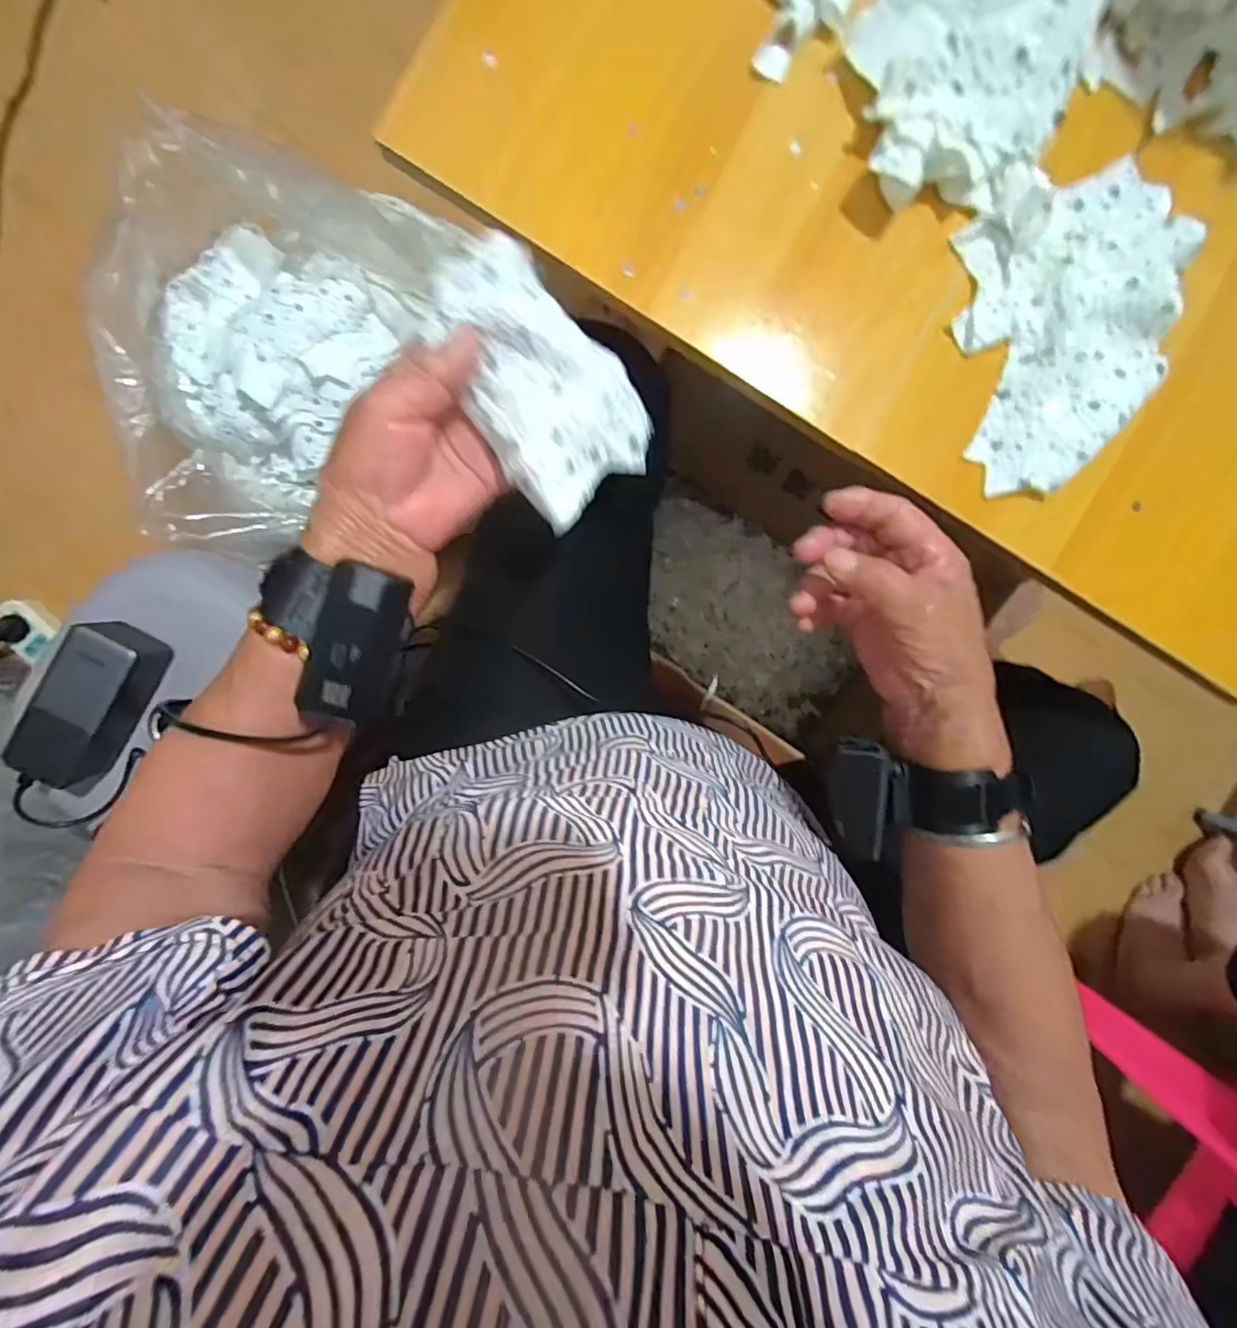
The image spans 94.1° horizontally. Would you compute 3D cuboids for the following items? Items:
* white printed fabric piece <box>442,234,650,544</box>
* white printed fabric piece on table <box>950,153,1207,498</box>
[{"bbox_3d":[-0.040,-0.140,0.290,0.081,0.024,0.123,-46,118,-14],"label":"white printed fabric piece"},{"bbox_3d":[0.253,-0.185,0.318,0.117,0.020,0.161,-11,97,-3],"label":"white printed fabric piece on table"}]

